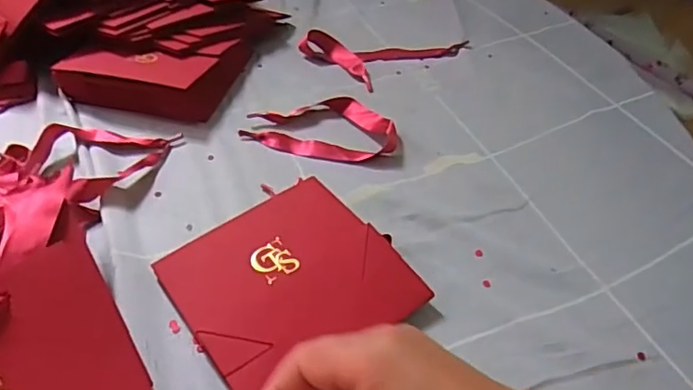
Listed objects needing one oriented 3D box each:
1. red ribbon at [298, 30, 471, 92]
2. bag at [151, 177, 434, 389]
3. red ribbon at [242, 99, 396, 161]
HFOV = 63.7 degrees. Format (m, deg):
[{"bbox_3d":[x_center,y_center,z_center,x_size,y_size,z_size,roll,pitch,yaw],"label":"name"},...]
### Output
[{"bbox_3d":[0.042,-0.169,0.623,0.148,0.019,0.112,-30,53,-32],"label":"red ribbon"},{"bbox_3d":[-0.040,0.054,0.377,0.137,0.022,0.137,-27,51,-29],"label":"bag"},{"bbox_3d":[-0.022,-0.066,0.510,0.137,0.018,0.082,10,43,6],"label":"red ribbon"}]

